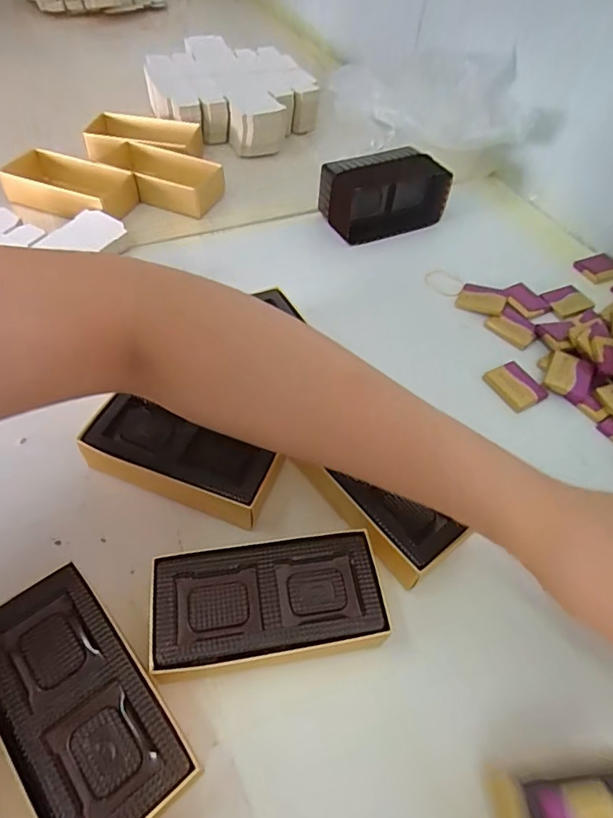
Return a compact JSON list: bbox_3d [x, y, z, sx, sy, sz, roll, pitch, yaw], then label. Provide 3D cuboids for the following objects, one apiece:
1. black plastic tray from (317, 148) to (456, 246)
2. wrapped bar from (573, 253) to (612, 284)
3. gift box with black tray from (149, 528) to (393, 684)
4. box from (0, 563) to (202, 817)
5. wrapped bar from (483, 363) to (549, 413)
[{"bbox_3d":[0.077,-0.216,0.497,0.119,0.058,0.071,-16,56,-16],"label":"black plastic tray"},{"bbox_3d":[0.285,-0.136,0.484,0.039,0.009,0.034,-20,57,-18],"label":"wrapped bar"},{"bbox_3d":[-0.019,0.102,0.257,0.112,0.031,0.059,-6,53,-9],"label":"gift box with black tray"},{"bbox_3d":[-0.101,0.134,0.226,0.056,0.033,0.113,-35,63,-27],"label":"box"},{"bbox_3d":[0.161,-0.018,0.383,0.034,0.007,0.040,-21,57,-19],"label":"wrapped bar"}]

